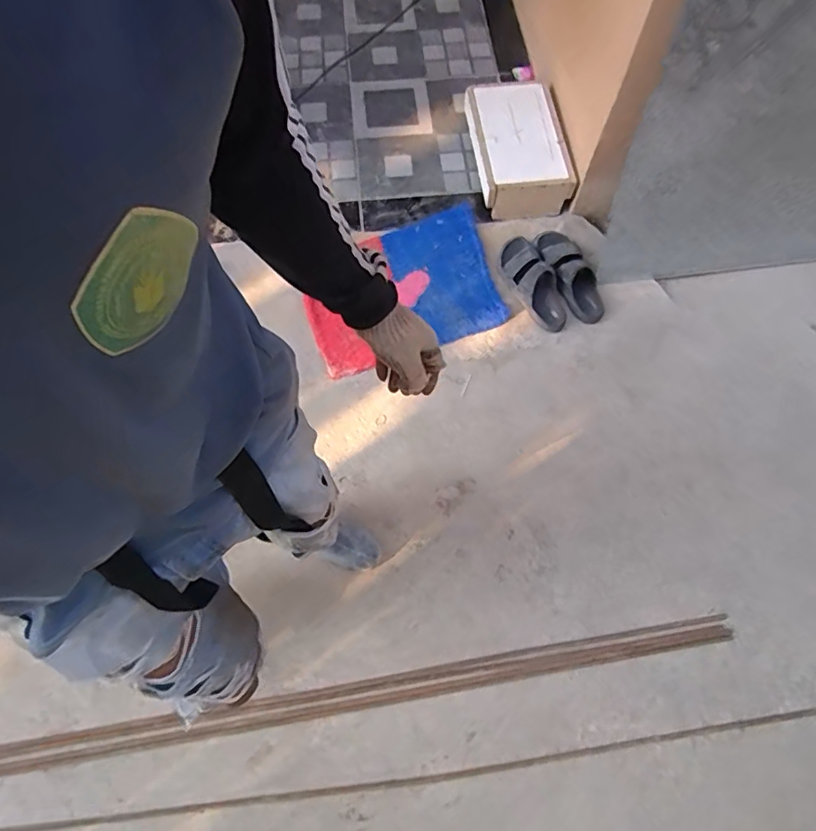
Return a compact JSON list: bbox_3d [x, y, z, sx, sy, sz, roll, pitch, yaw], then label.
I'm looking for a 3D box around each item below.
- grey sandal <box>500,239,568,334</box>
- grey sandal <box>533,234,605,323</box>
[{"bbox_3d":[0.412,-0.426,1.741,0.136,0.076,0.333,-29,89,-14],"label":"grey sandal"},{"bbox_3d":[0.537,-0.468,1.759,0.144,0.097,0.349,-24,82,-12],"label":"grey sandal"}]

